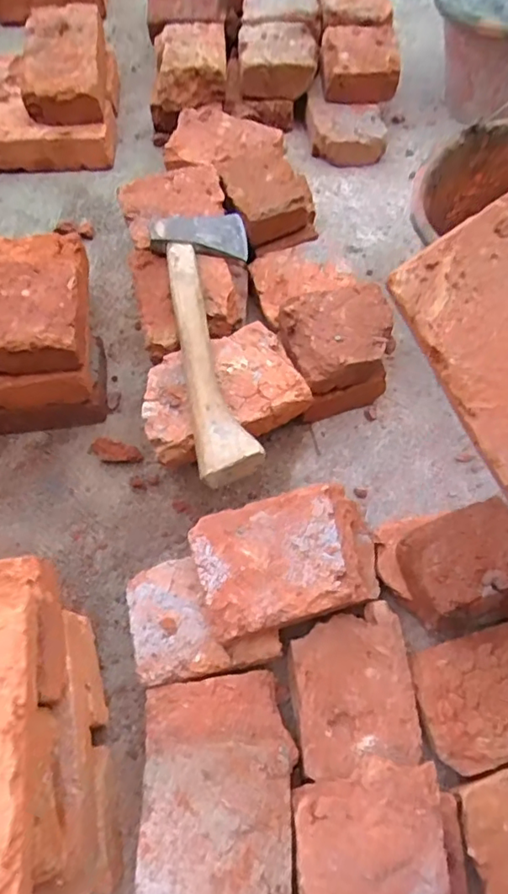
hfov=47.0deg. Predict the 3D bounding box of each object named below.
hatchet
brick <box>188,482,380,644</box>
[{"bbox_3d":[-0.035,-0.119,0.586,0.105,0.043,0.334,-10,64,-5],"label":"hatchet"},{"bbox_3d":[0.033,0.103,0.527,0.165,0.058,0.108,-15,65,-8],"label":"brick"}]

